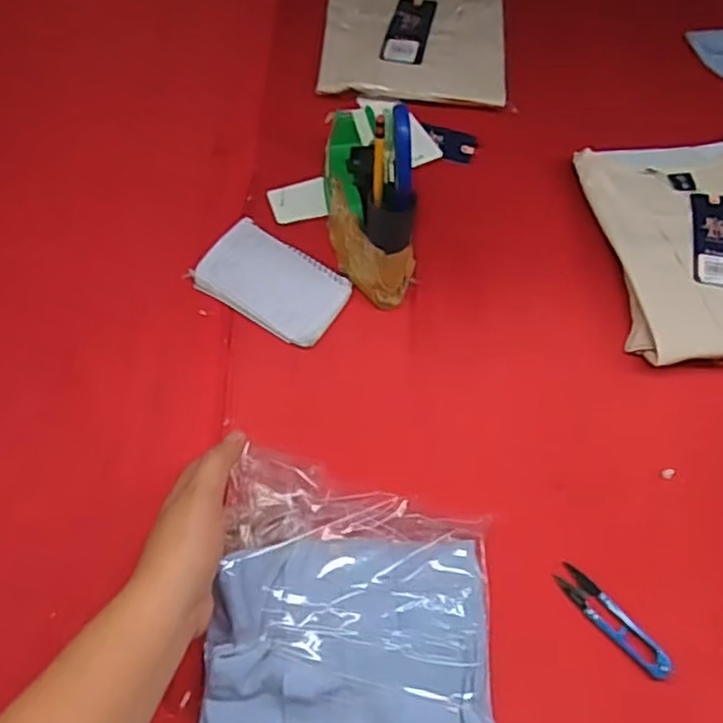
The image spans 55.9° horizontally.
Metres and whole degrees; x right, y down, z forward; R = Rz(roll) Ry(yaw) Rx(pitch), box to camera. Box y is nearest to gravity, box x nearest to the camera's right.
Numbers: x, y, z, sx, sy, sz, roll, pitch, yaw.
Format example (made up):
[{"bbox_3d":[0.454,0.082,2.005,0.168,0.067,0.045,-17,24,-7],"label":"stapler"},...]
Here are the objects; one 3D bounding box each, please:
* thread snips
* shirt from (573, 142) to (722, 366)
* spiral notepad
[{"bbox_3d":[0.195,0.201,0.526,0.105,0.016,0.023,41,65,19],"label":"thread snips"},{"bbox_3d":[0.344,-0.112,0.668,0.211,0.035,0.246,-5,59,-7],"label":"shirt"},{"bbox_3d":[-0.084,-0.075,0.644,0.133,0.011,0.083,32,76,8],"label":"spiral notepad"}]

